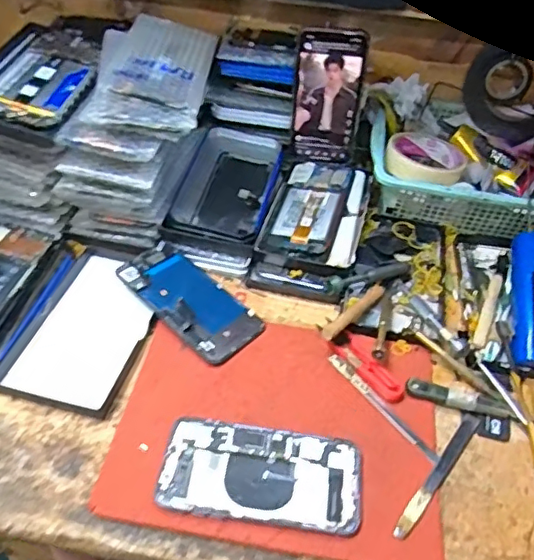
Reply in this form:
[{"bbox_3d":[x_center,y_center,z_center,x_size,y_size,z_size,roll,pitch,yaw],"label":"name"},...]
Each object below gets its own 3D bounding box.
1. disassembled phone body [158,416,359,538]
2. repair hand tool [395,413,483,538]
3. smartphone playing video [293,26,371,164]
[{"bbox_3d":[-0.004,0.150,0.431,0.149,0.011,0.076,7,46,3],"label":"disassembled phone body"},{"bbox_3d":[0.135,0.150,0.437,0.013,0.006,0.128,32,52,25],"label":"repair hand tool"},{"bbox_3d":[0.069,-0.202,0.627,0.070,0.147,0.010,6,36,3],"label":"smartphone playing video"}]

